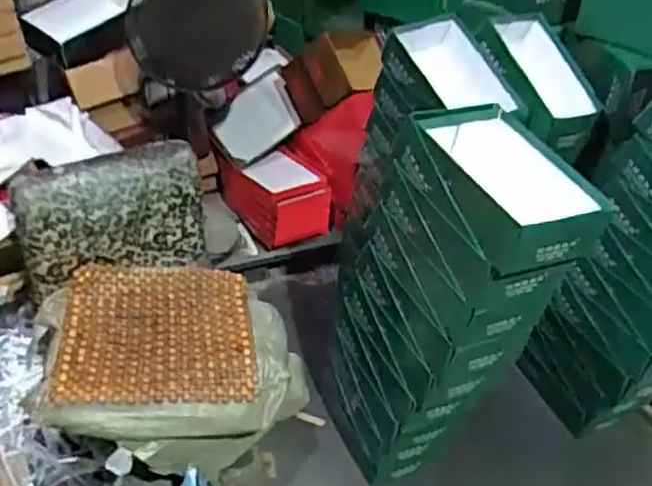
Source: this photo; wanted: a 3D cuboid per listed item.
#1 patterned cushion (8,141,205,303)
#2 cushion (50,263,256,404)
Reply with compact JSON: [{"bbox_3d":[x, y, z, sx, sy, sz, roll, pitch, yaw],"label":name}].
[{"bbox_3d":[-0.500,-0.053,1.623,0.430,0.311,0.086,-21,43,-30],"label":"patterned cushion"},{"bbox_3d":[-0.378,0.193,1.554,0.408,0.105,0.412,-4,37,-10],"label":"cushion"}]

